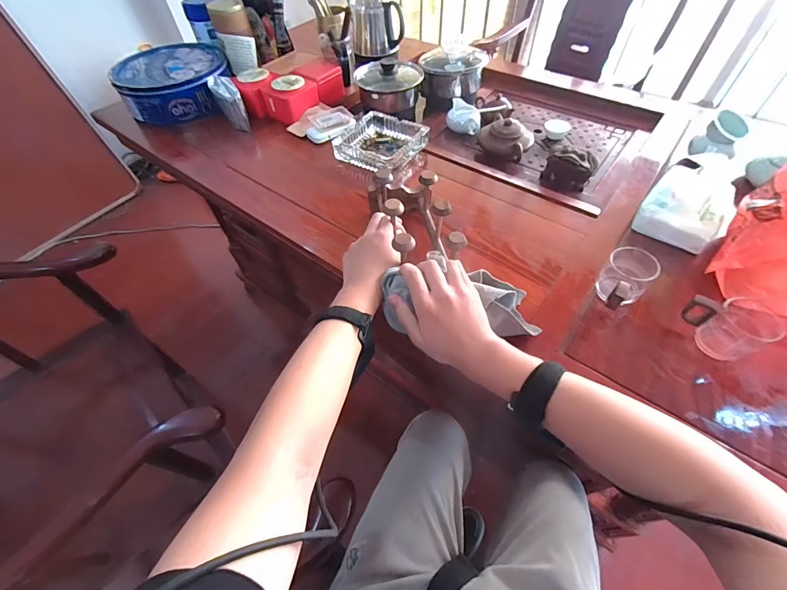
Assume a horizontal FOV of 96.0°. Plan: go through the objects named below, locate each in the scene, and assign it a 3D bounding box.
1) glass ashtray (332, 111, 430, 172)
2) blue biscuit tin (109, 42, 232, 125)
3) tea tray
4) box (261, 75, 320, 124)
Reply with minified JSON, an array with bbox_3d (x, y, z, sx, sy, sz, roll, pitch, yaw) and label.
[{"bbox_3d":[-0.023,-0.306,0.715,0.146,0.041,0.145,23,58,18],"label":"glass ashtray"},{"bbox_3d":[-0.500,-0.489,0.829,0.236,0.098,0.218,-1,54,2],"label":"blue biscuit tin"},{"bbox_3d":[0.324,-0.356,0.792,0.428,0.047,0.405,32,61,23],"label":"tea tray"},{"bbox_3d":[-0.227,-0.443,0.788,0.082,0.061,0.101,32,61,24],"label":"box"}]

